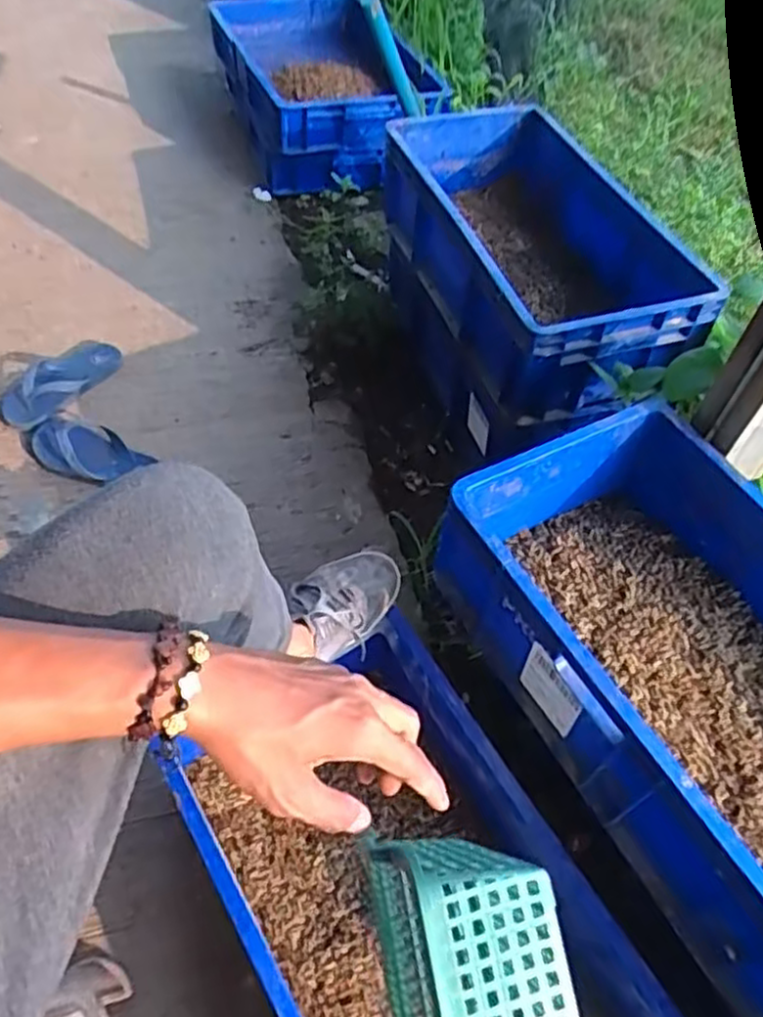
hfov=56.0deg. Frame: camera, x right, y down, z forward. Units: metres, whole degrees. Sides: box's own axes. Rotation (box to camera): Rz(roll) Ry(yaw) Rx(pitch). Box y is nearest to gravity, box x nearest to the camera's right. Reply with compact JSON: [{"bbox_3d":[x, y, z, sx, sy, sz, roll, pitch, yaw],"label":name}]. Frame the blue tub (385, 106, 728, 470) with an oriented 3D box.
[{"bbox_3d":[0.251,-0.439,1.358,0.355,0.333,0.693,-13,55,-13],"label":"blue tub"}]

